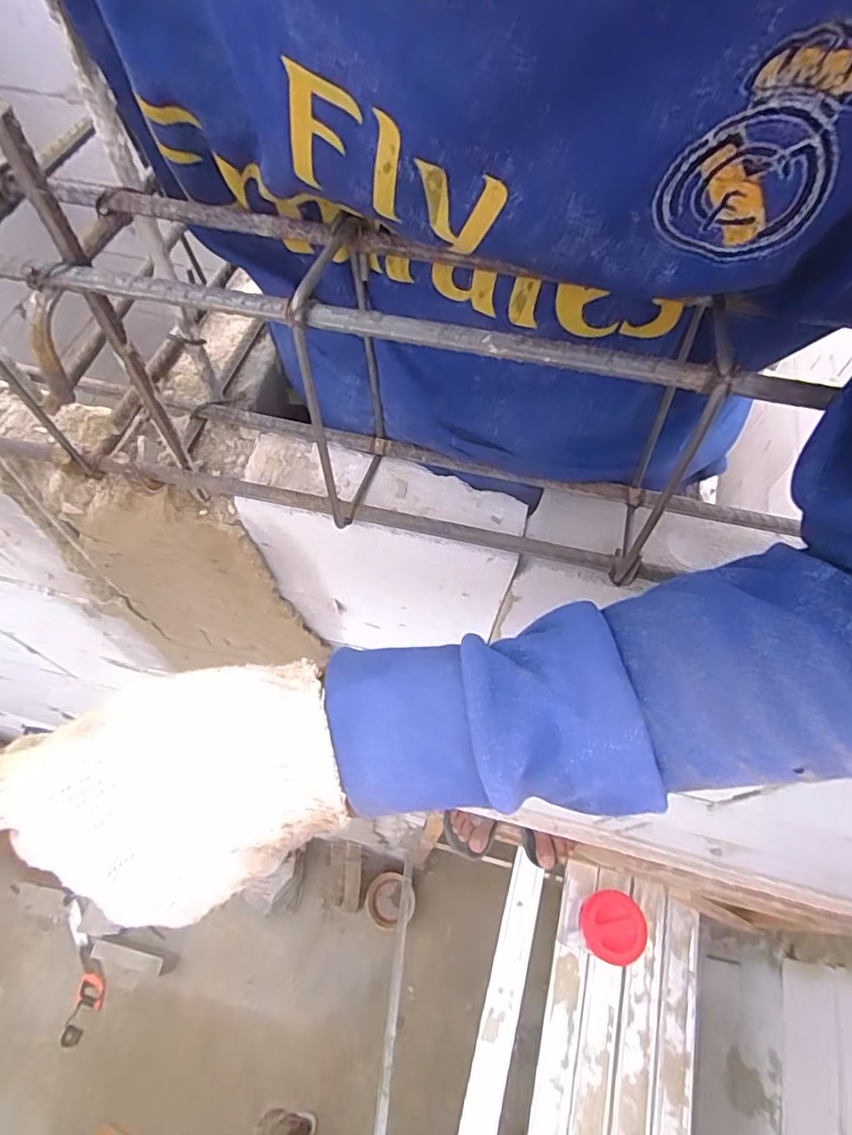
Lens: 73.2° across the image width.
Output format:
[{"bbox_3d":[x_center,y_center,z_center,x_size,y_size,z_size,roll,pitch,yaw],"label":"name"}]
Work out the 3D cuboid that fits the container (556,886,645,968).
[{"bbox_3d":[0.413,0.826,1.335,0.157,0.139,0.148,1,60,-2],"label":"container"}]

